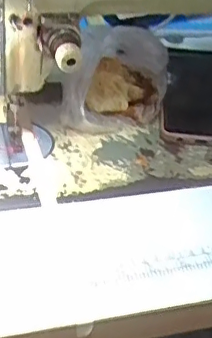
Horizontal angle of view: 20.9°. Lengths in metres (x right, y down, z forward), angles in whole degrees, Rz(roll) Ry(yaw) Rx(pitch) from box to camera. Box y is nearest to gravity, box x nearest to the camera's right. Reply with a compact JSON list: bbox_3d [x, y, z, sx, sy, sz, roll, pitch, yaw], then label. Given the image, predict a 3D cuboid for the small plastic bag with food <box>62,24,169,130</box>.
[{"bbox_3d":[0.013,-0.089,0.552,0.083,0.076,0.114,12,41,8],"label":"small plastic bag with food"}]

